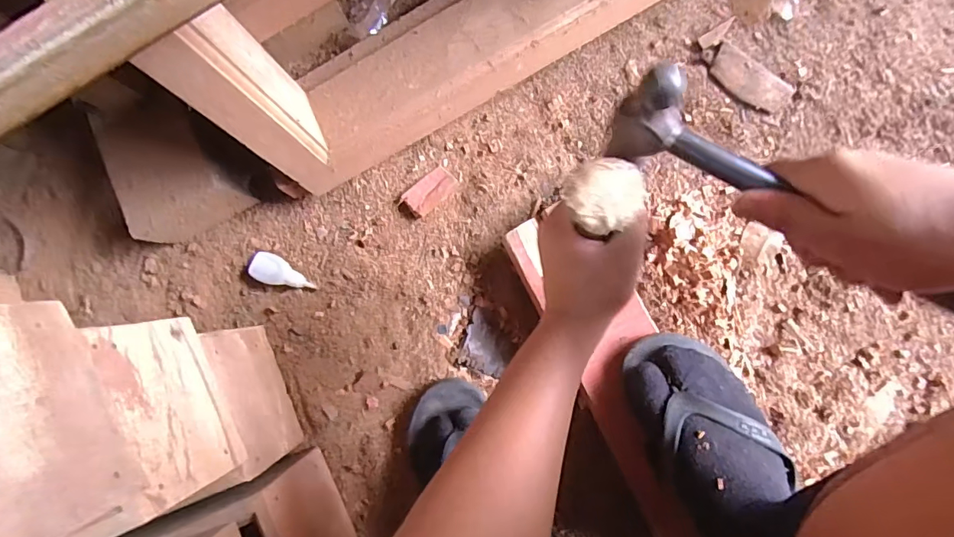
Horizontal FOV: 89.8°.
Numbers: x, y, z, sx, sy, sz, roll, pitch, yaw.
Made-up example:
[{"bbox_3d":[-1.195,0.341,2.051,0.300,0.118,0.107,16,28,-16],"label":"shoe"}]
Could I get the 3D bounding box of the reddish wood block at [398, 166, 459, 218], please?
[{"bbox_3d":[-0.058,-0.089,0.566,0.069,0.009,0.036,-40,88,5],"label":"reddish wood block"}]

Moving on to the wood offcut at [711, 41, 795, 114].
[{"bbox_3d":[0.298,-0.206,0.522,0.088,0.011,0.038,38,94,3],"label":"wood offcut"}]

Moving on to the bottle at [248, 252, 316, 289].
[{"bbox_3d":[-0.236,0.005,0.580,0.079,0.015,0.034,19,93,4],"label":"bottle"}]

